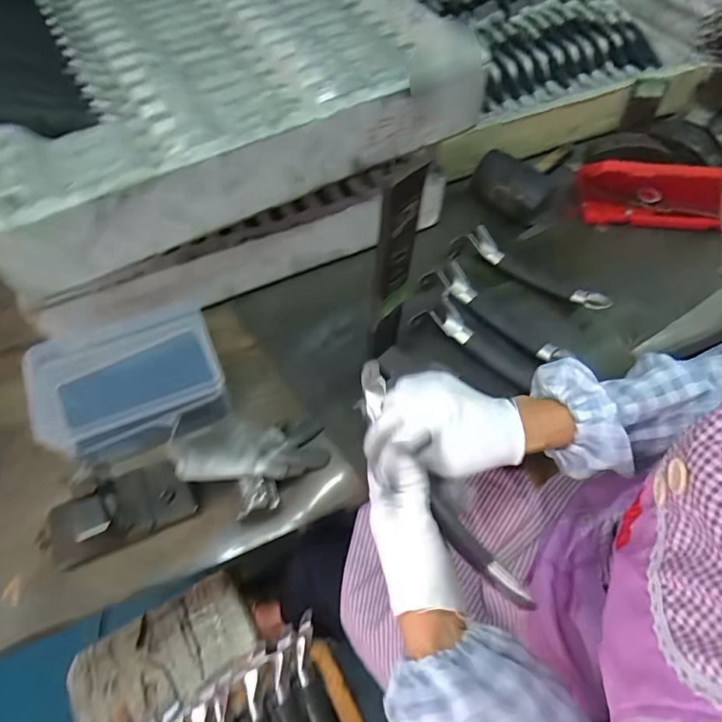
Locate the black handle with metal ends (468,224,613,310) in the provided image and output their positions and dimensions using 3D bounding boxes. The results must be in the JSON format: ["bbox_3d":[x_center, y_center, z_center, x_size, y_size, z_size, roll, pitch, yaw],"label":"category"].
[{"bbox_3d":[0.240,-0.125,0.638,0.205,0.031,0.035,38,64,21],"label":"black handle with metal ends"}]

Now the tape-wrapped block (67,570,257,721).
[{"bbox_3d":[-0.315,0.469,0.737,0.271,0.032,0.139,-27,61,-17],"label":"tape-wrapped block"}]

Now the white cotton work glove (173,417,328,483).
[{"bbox_3d":[-0.112,0.089,0.478,0.158,0.049,0.084,2,52,-33],"label":"white cotton work glove"}]

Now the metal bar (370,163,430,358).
[{"bbox_3d":[0.027,-0.067,0.417,0.044,0.235,0.013,-37,66,-23],"label":"metal bar"}]

